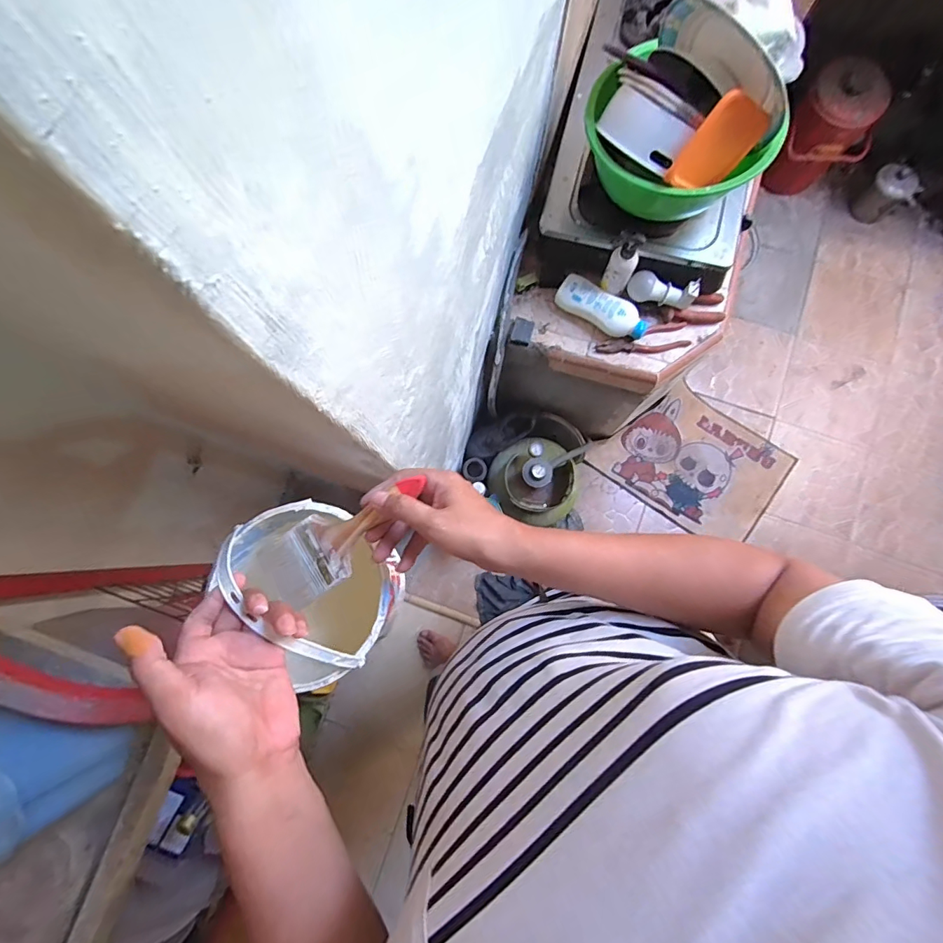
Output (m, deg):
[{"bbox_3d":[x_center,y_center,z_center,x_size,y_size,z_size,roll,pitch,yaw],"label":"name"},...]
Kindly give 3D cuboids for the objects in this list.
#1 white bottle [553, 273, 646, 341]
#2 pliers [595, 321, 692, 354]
[{"bbox_3d":[0.275,-0.341,0.949,0.199,0.047,0.072,35,82,7],"label":"white bottle"},{"bbox_3d":[0.365,-0.283,0.956,0.191,0.022,0.063,-3,80,0],"label":"pliers"}]

